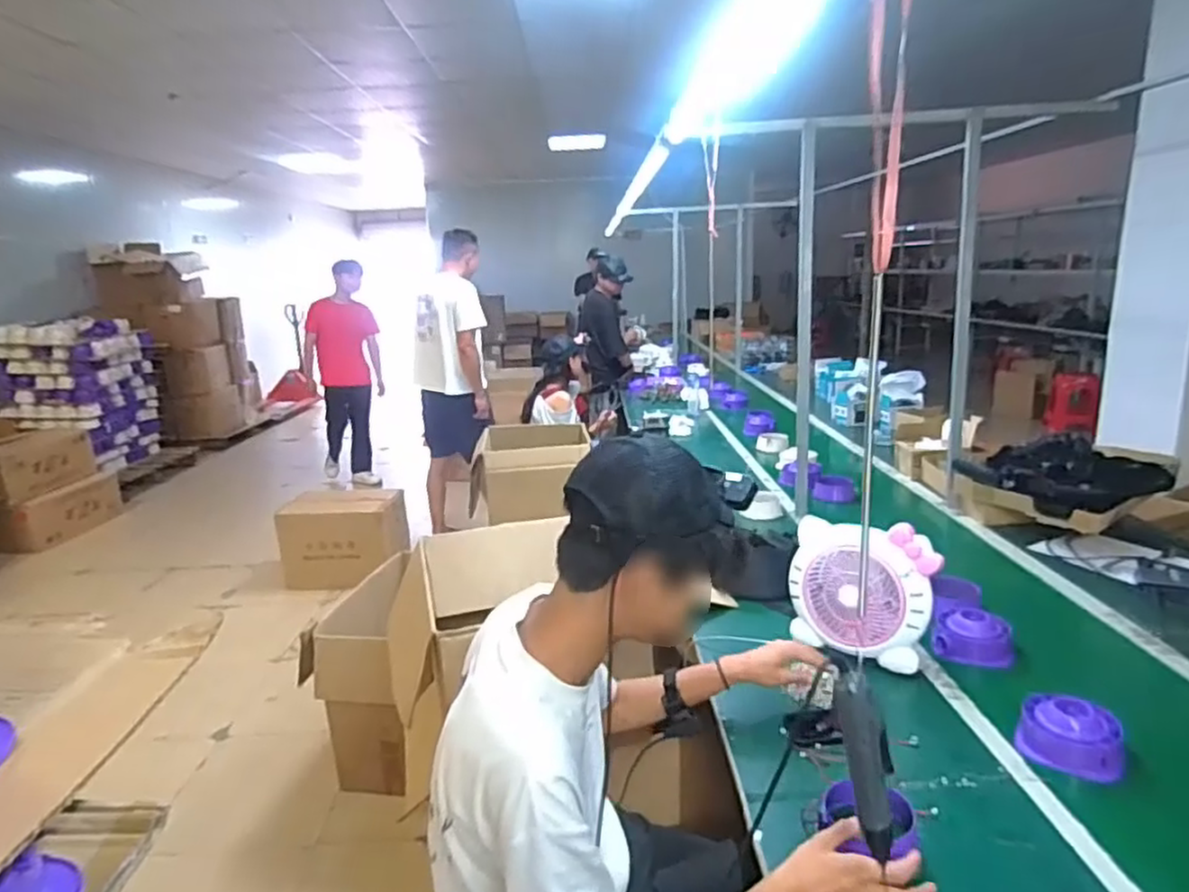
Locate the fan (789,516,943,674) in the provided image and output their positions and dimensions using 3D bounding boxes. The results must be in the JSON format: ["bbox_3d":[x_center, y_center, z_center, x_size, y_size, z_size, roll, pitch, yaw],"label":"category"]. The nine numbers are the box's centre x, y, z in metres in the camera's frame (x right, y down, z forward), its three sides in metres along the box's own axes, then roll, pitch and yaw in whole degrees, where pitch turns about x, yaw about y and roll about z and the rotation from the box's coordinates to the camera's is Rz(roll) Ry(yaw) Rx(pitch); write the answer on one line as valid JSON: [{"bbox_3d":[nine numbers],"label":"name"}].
[{"bbox_3d":[0.522,0.281,1.364,0.263,0.255,0.115,7,17,32],"label":"fan"}]

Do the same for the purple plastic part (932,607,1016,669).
[{"bbox_3d":[0.730,0.363,1.360,0.133,0.051,0.113,4,16,23],"label":"purple plastic part"}]

